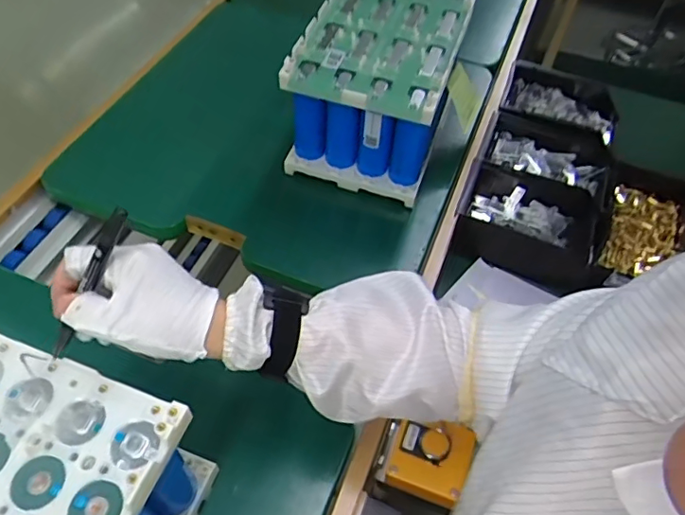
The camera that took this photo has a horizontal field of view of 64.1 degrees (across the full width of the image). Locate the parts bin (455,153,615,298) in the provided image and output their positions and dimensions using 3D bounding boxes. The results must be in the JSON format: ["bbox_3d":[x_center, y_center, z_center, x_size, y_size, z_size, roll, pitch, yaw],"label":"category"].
[{"bbox_3d":[0.230,-0.042,0.681,0.175,0.067,0.126,18,55,10],"label":"parts bin"}]

